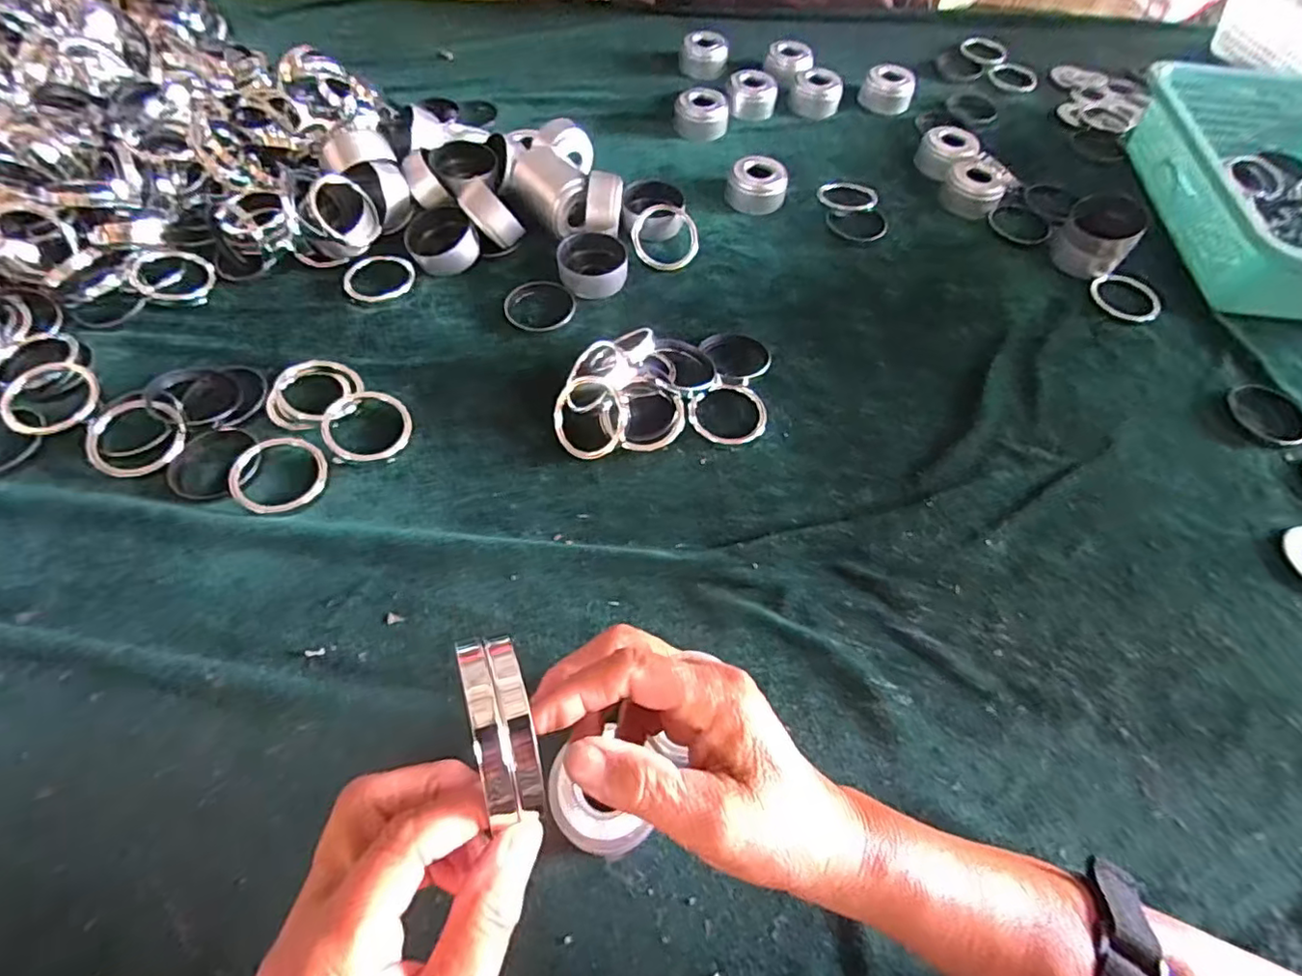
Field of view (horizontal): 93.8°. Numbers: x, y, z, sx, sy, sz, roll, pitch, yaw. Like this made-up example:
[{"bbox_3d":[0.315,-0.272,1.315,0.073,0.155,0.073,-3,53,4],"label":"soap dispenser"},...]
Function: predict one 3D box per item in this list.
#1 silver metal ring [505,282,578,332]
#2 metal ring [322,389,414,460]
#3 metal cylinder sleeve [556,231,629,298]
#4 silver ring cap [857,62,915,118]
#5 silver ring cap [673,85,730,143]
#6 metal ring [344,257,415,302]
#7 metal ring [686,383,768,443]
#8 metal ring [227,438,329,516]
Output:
[{"bbox_3d":[-0.109,-0.180,0.597,0.068,0.008,0.057,2,59,-1],"label":"silver metal ring"},{"bbox_3d":[-0.234,-0.053,0.503,0.066,0.015,0.060,1,59,-2],"label":"metal ring"},{"bbox_3d":[-0.057,-0.221,0.606,0.067,0.032,0.058,-2,59,-4],"label":"metal cylinder sleeve"},{"bbox_3d":[0.315,-0.530,0.807,0.070,0.036,0.054,19,60,9],"label":"silver ring cap"},{"bbox_3d":[0.063,-0.472,0.768,0.065,0.037,0.063,1,59,-2],"label":"silver ring cap"},{"bbox_3d":[-0.274,-0.212,0.616,0.067,0.010,0.067,-13,60,-10],"label":"metal ring"},{"bbox_3d":[0.069,-0.066,0.530,0.065,0.017,0.055,31,62,15],"label":"metal ring"},{"bbox_3d":[-0.293,-0.010,0.481,0.066,0.007,0.061,4,77,-20],"label":"metal ring"}]

